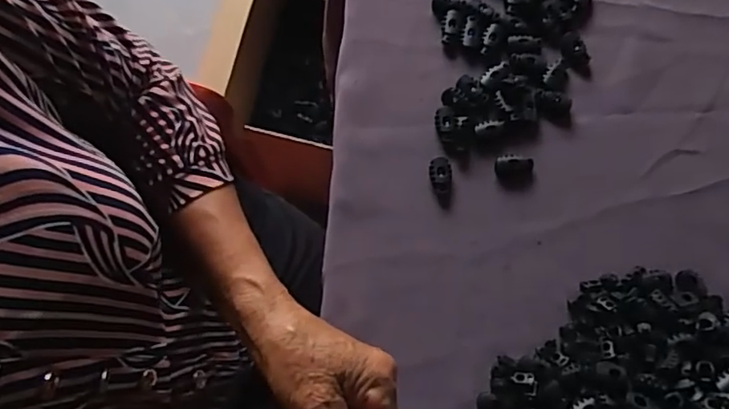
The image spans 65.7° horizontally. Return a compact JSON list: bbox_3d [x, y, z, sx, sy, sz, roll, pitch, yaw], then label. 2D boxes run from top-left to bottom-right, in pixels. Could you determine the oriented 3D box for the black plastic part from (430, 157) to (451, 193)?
[{"bbox_3d":[0.058,-0.022,0.430,0.017,0.008,0.027,4,77,0],"label":"black plastic part"}]

